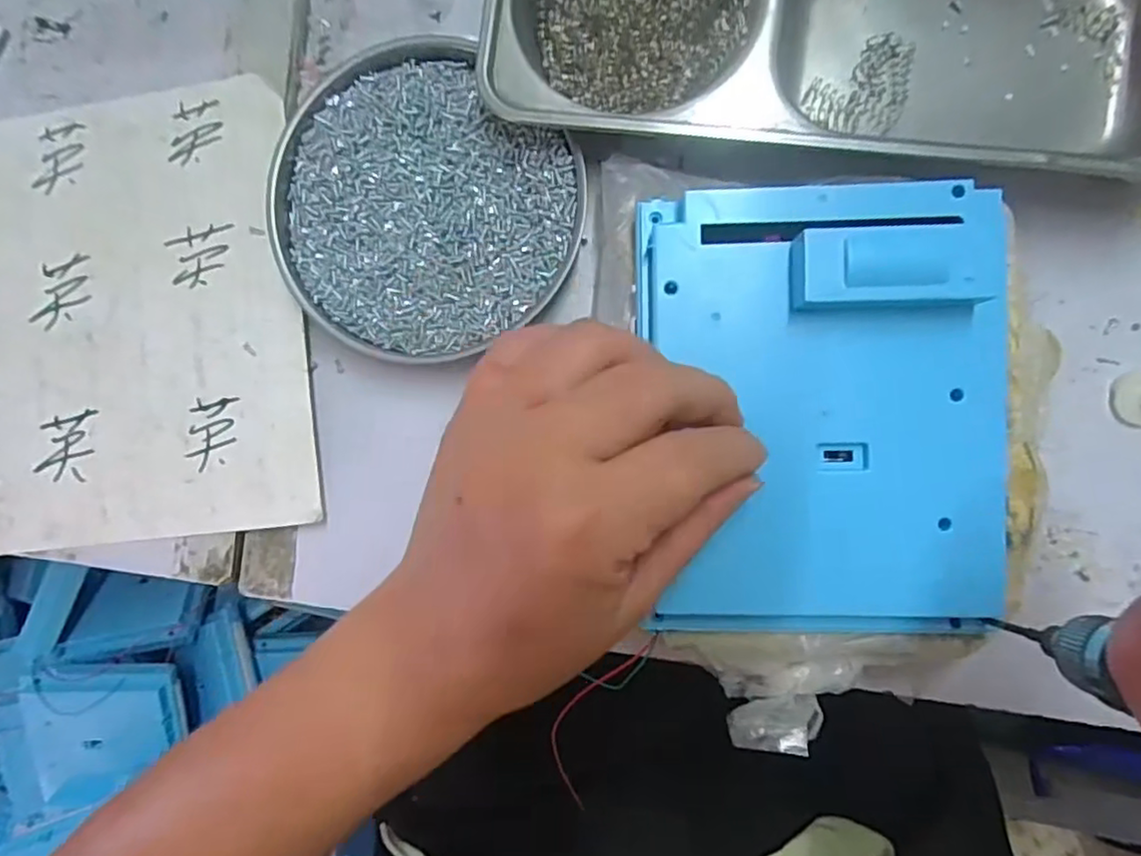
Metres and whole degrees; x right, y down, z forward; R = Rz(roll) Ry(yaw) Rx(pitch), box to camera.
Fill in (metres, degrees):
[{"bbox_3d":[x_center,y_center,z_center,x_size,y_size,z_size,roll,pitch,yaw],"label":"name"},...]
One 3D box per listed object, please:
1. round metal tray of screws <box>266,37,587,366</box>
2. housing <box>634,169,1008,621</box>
[{"bbox_3d":[-0.065,-0.094,0.281,0.132,0.018,0.125,0,90,6],"label":"round metal tray of screws"},{"bbox_3d":[0.091,-0.005,0.220,0.121,0.028,0.160,-6,90,6],"label":"housing"}]

